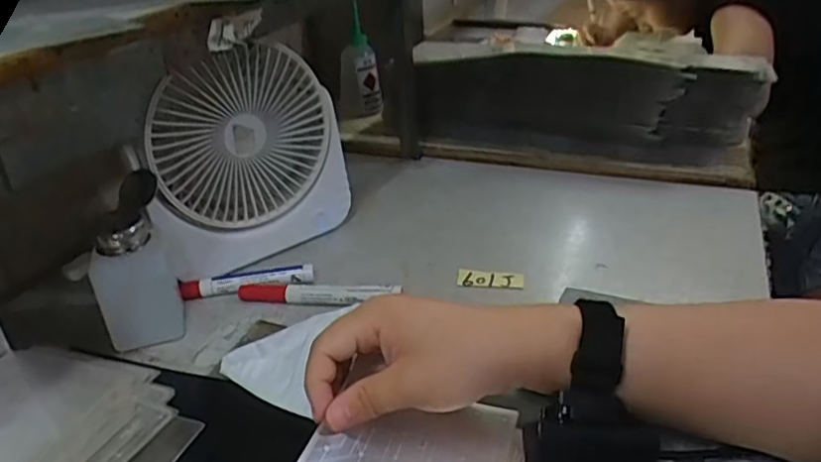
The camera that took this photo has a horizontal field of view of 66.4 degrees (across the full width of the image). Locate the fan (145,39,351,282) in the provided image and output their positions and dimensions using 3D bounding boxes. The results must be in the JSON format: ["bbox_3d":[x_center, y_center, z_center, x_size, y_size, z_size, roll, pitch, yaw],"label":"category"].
[{"bbox_3d":[-0.141,-0.059,0.554,0.184,0.186,0.054,-23,37,-30],"label":"fan"}]

